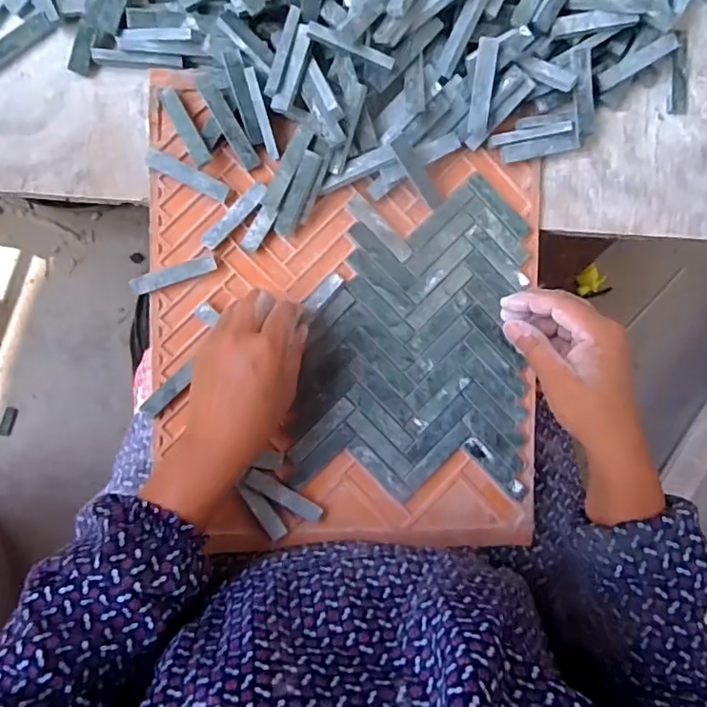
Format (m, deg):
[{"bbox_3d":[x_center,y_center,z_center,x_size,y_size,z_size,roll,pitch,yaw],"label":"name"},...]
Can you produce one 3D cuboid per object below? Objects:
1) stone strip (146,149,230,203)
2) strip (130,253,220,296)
[{"bbox_3d":[-0.123,-0.131,0.432,0.064,0.008,0.014,25,90,-6],"label":"stone strip"},{"bbox_3d":[-0.133,-0.059,0.436,0.064,0.010,0.013,-19,94,-4],"label":"strip"}]

